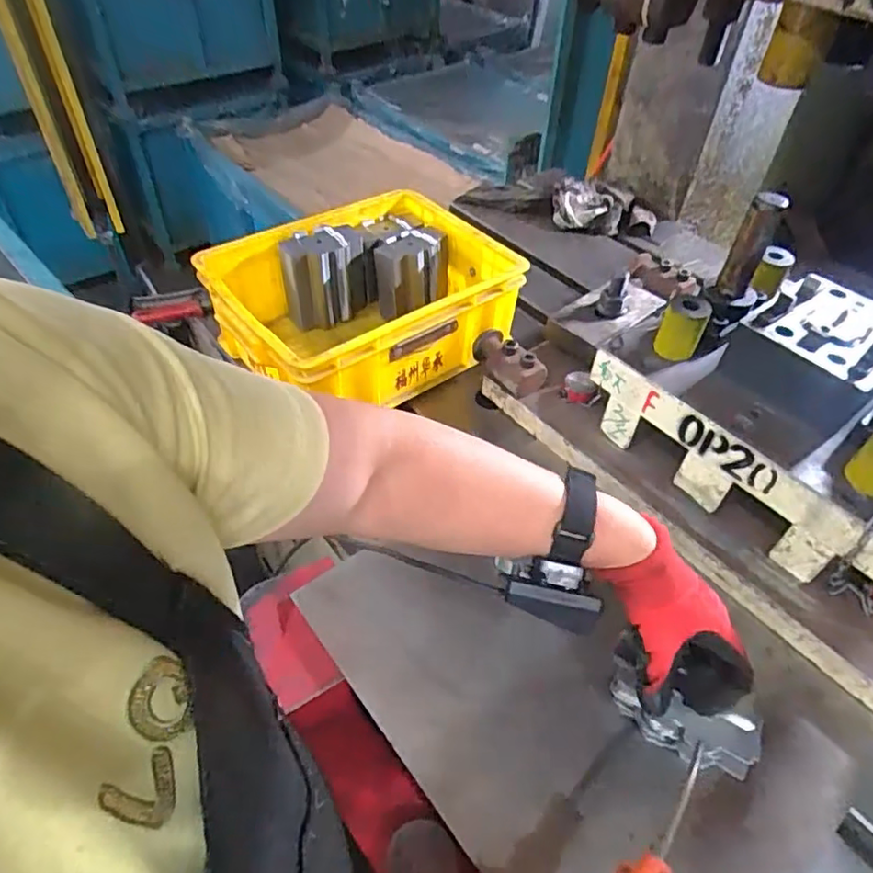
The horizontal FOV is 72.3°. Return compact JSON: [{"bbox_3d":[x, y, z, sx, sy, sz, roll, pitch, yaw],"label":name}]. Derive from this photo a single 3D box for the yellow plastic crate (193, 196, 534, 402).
[{"bbox_3d":[-0.096,-0.185,0.811,0.368,0.140,0.325,-30,54,-31],"label":"yellow plastic crate"}]

